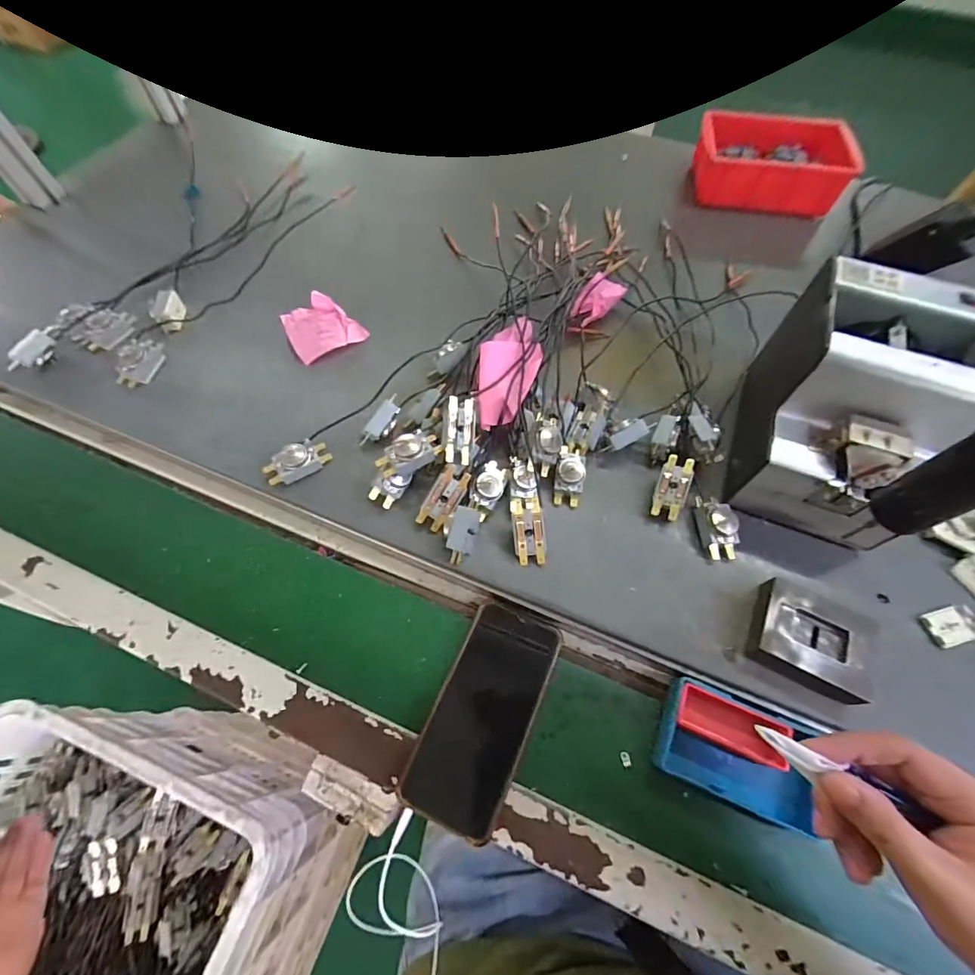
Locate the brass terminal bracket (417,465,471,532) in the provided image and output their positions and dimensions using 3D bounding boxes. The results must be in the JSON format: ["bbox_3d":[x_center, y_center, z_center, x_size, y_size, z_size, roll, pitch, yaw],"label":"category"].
[{"bbox_3d":[-0.040,0.010,0.403,0.027,0.010,0.059,32,90,15],"label":"brass terminal bracket"}]

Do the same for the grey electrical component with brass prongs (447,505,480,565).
[{"bbox_3d":[-0.021,0.041,0.384,0.021,0.022,0.050,15,97,7],"label":"grey electrical component with brass prongs"}]

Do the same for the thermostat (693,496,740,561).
[{"bbox_3d":[0.208,0.034,0.401,0.028,0.020,0.057,-2,63,-1],"label":"thermostat"}]

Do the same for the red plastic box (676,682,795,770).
[{"bbox_3d":[0.190,0.188,0.356,0.081,0.033,0.030,23,65,11],"label":"red plastic box"}]

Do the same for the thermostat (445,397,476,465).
[{"bbox_3d":[-0.025,-0.053,0.410,0.025,0.013,0.061,4,80,2],"label":"thermostat"}]

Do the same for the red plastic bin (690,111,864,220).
[{"bbox_3d":[0.403,-0.464,0.644,0.197,0.066,0.132,8,63,4],"label":"red plastic bin"}]

